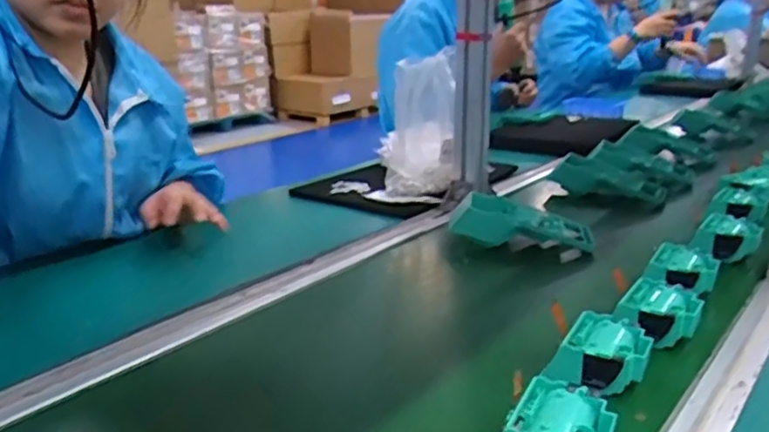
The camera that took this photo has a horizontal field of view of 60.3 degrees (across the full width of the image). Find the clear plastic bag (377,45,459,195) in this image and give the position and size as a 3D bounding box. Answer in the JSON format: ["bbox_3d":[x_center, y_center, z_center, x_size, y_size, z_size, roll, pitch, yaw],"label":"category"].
[{"bbox_3d":[0.056,-0.140,1.059,0.118,0.225,0.094,2,19,2],"label":"clear plastic bag"}]

